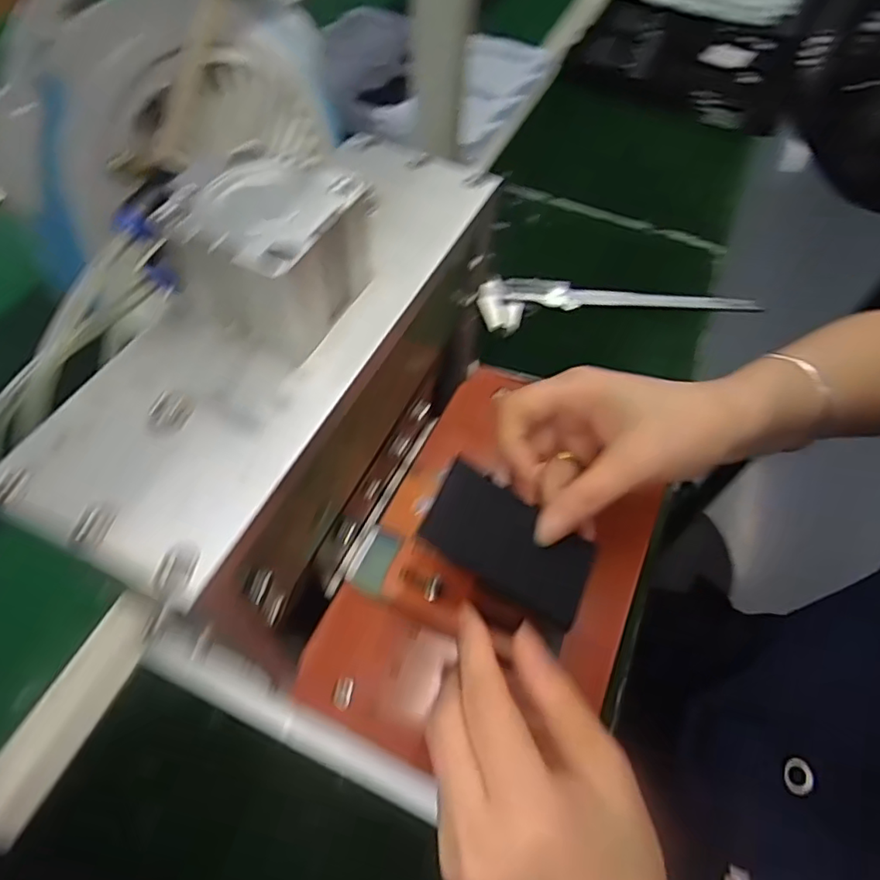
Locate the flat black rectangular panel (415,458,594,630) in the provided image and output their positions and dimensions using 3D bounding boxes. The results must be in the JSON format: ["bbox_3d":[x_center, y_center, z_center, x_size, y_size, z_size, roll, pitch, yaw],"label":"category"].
[{"bbox_3d":[0.033,0.050,0.276,0.083,0.006,0.042,32,85,-1],"label":"flat black rectangular panel"}]

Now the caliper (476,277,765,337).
[{"bbox_3d":[0.184,-0.147,0.594,0.288,0.018,0.063,-6,57,-8],"label":"caliper"}]

